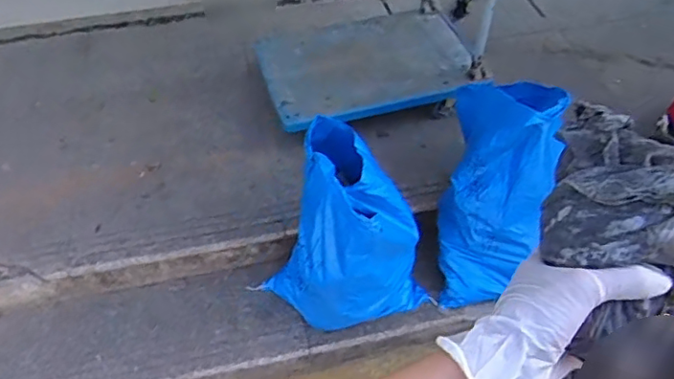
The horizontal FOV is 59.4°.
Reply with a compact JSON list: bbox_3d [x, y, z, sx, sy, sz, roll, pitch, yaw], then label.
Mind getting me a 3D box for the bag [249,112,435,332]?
[{"bbox_3d":[0.007,0.122,1.522,0.356,0.528,0.285,33,56,27],"label":"bag"}]

